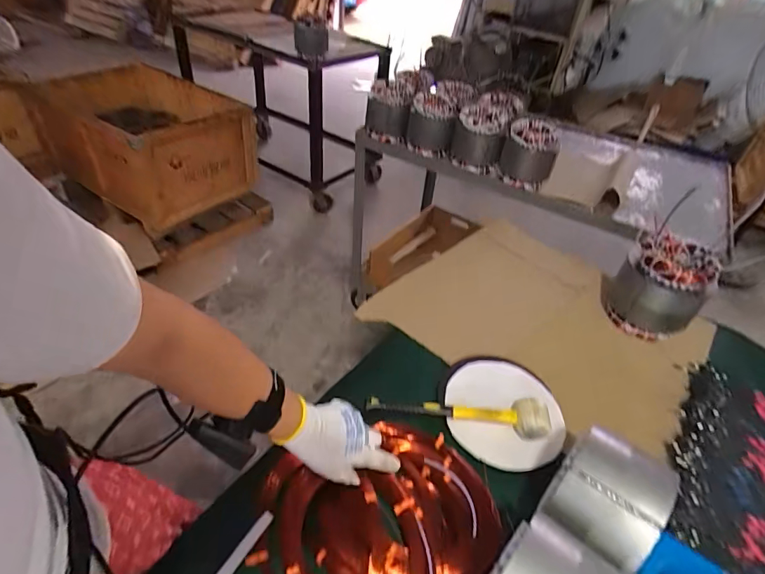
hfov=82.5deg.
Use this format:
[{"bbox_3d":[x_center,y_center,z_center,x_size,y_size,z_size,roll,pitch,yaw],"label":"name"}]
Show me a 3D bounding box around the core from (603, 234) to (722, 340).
[{"bbox_3d":[0.552,0.008,0.879,0.135,0.179,0.140,4,45,-4],"label":"core"}]

